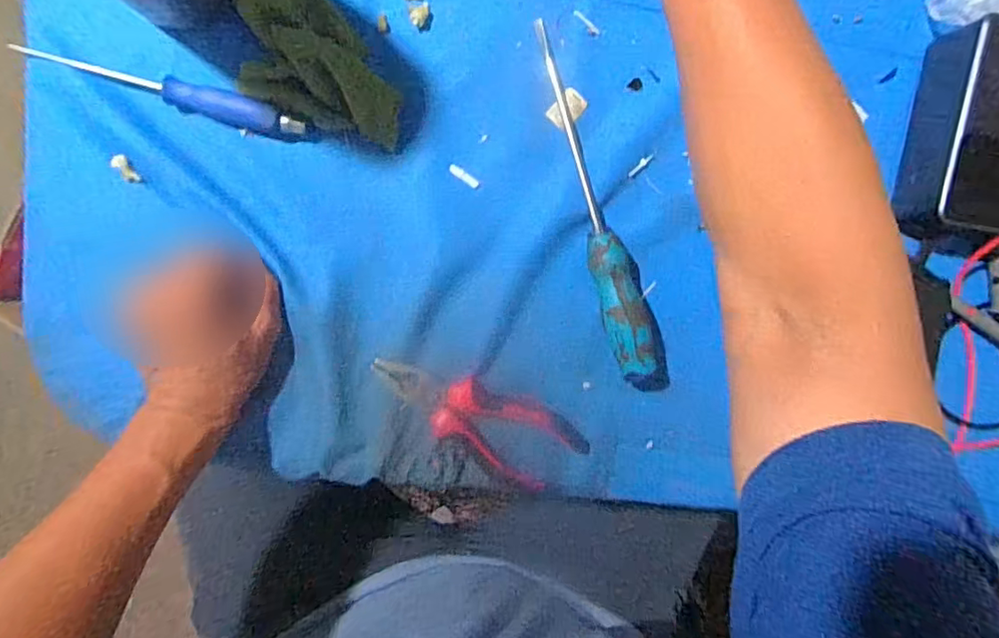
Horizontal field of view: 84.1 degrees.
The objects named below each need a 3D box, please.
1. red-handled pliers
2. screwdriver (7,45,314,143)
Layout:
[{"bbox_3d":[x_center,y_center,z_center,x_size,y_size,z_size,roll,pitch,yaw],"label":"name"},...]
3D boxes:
[{"bbox_3d":[-0.014,0.069,0.395,0.156,0.017,0.056,32,94,-6],"label":"red-handled pliers"},{"bbox_3d":[-0.218,-0.150,0.362,0.190,0.016,0.020,16,96,-5],"label":"screwdriver"}]

